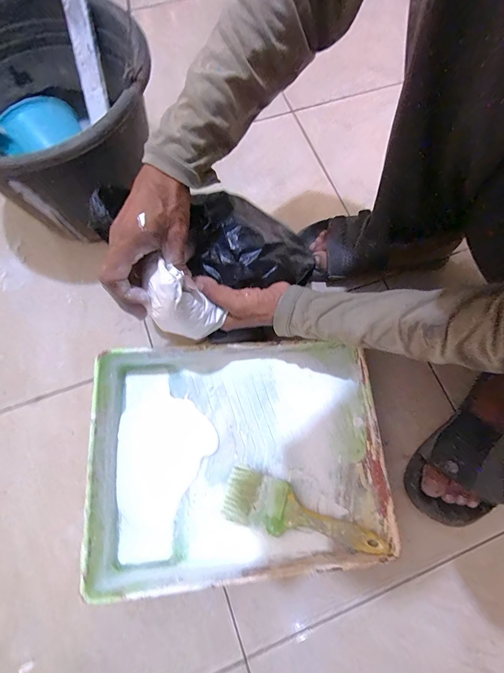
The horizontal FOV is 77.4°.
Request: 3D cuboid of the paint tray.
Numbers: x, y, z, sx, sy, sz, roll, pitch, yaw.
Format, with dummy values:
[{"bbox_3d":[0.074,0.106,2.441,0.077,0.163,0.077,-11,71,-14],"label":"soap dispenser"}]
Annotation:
[{"bbox_3d":[-0.015,0.148,0.419,0.354,0.082,0.272,-4,73,-3],"label":"paint tray"}]

